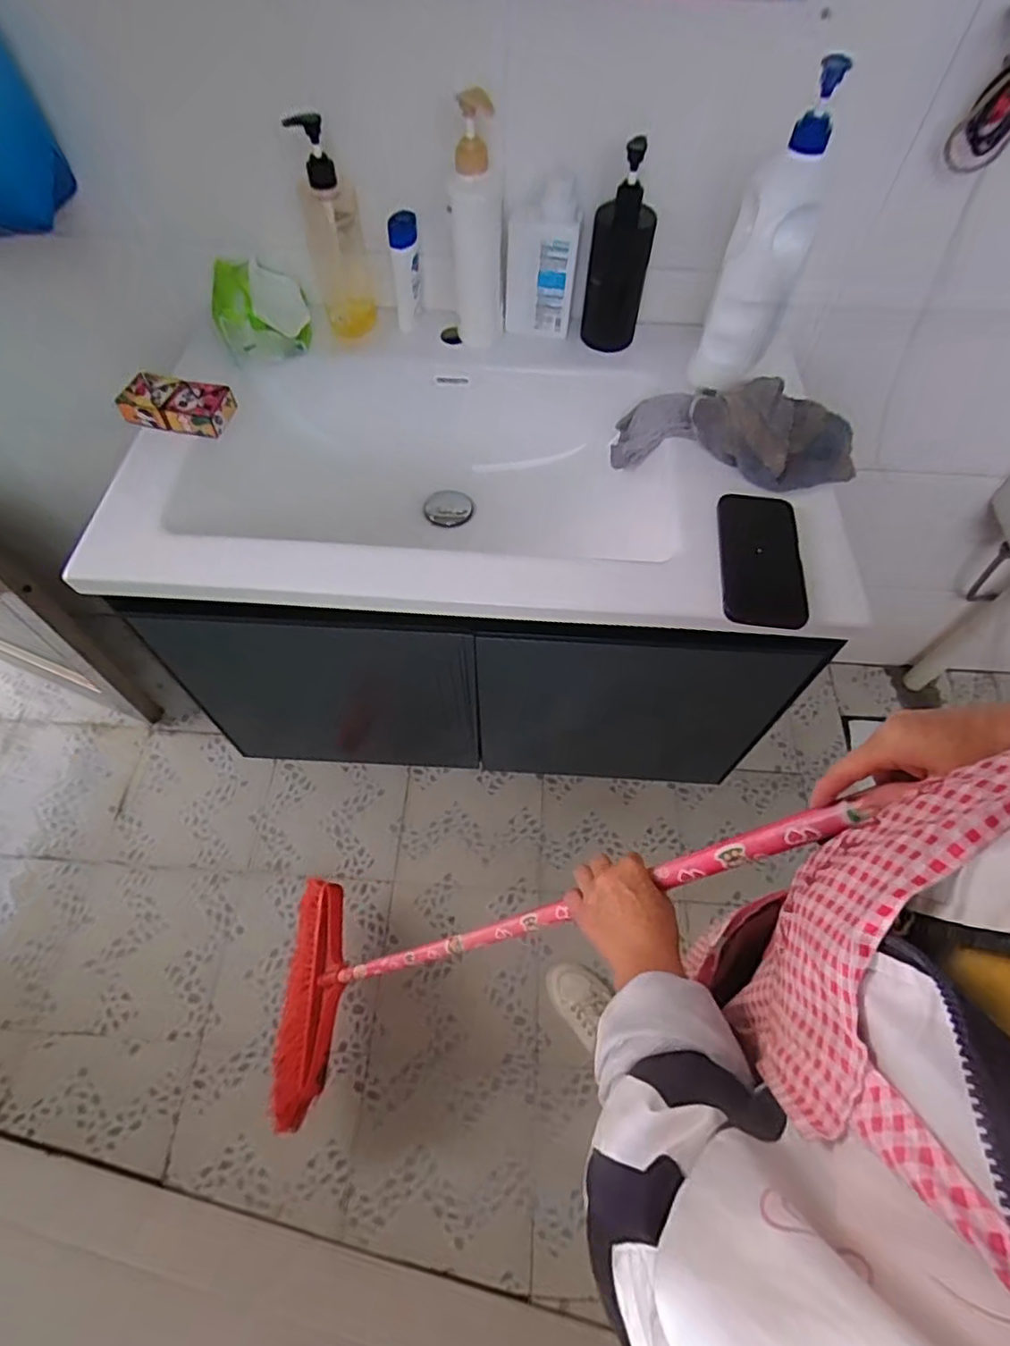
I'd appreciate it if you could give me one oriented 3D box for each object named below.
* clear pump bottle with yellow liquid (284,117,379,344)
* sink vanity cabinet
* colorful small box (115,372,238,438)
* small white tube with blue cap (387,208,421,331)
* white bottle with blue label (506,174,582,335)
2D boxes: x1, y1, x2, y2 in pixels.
[{"bbox_3d":[-0.197,-0.516,0.721,0.073,0.216,0.053,-15,61,-13],"label":"clear pump bottle with yellow liquid"},{"bbox_3d":[-0.024,-0.152,0.897,0.788,0.447,0.472,5,59,-1],"label":"sink vanity cabinet"},{"bbox_3d":[-0.378,-0.310,0.708,0.116,0.030,0.064,15,59,5],"label":"colorful small box"},{"bbox_3d":[-0.122,-0.488,0.761,0.033,0.141,0.029,-8,60,-9],"label":"small white tube with blue cap"},{"bbox_3d":[0.045,-0.494,0.737,0.083,0.166,0.042,6,59,-1],"label":"white bottle with blue label"}]

